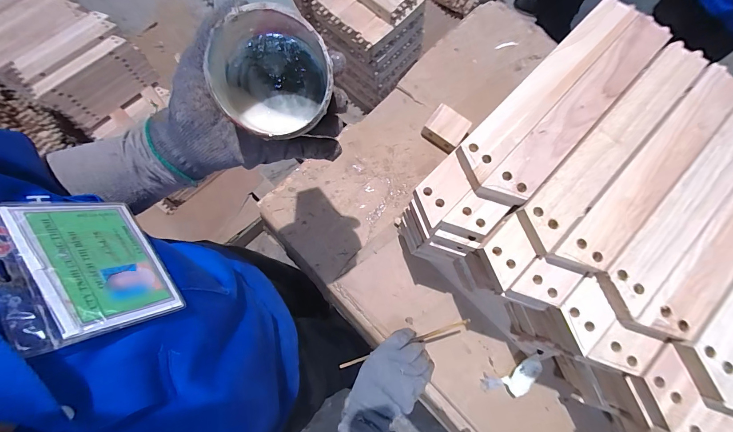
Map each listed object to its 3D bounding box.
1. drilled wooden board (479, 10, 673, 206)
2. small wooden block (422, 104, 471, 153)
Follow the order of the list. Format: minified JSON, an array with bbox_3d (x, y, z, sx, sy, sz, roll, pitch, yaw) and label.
[{"bbox_3d":[0.232,-0.117,0.348,0.043,0.018,0.288,43,80,10],"label":"drilled wooden board"},{"bbox_3d":[0.134,-0.147,0.535,0.063,0.028,0.059,36,79,9],"label":"small wooden block"}]

